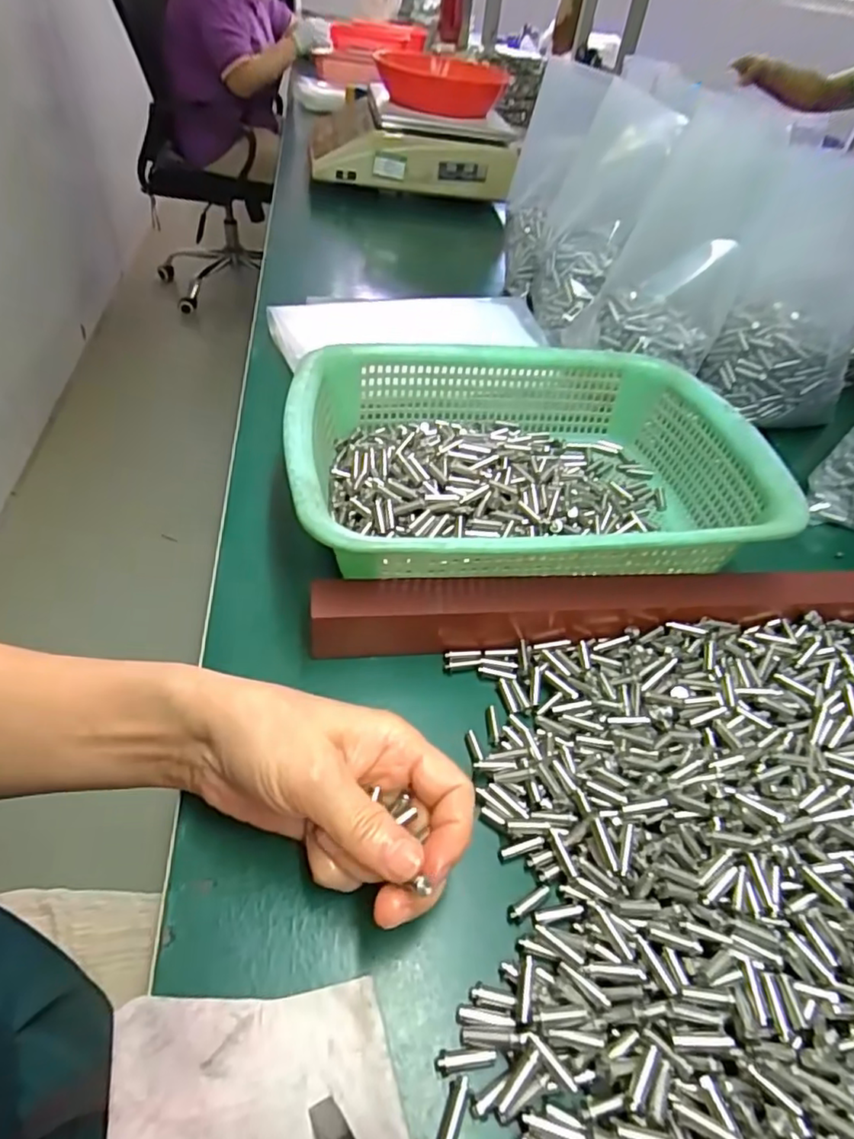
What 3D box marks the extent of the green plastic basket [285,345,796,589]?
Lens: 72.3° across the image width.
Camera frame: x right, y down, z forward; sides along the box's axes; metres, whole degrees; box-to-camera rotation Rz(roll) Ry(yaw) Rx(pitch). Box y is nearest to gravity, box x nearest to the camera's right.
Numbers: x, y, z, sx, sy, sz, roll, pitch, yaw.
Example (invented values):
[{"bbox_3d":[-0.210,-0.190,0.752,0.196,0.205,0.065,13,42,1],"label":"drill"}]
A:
[{"bbox_3d":[0.063,-0.069,0.399,0.301,0.077,0.222,-2,46,-10],"label":"green plastic basket"}]

